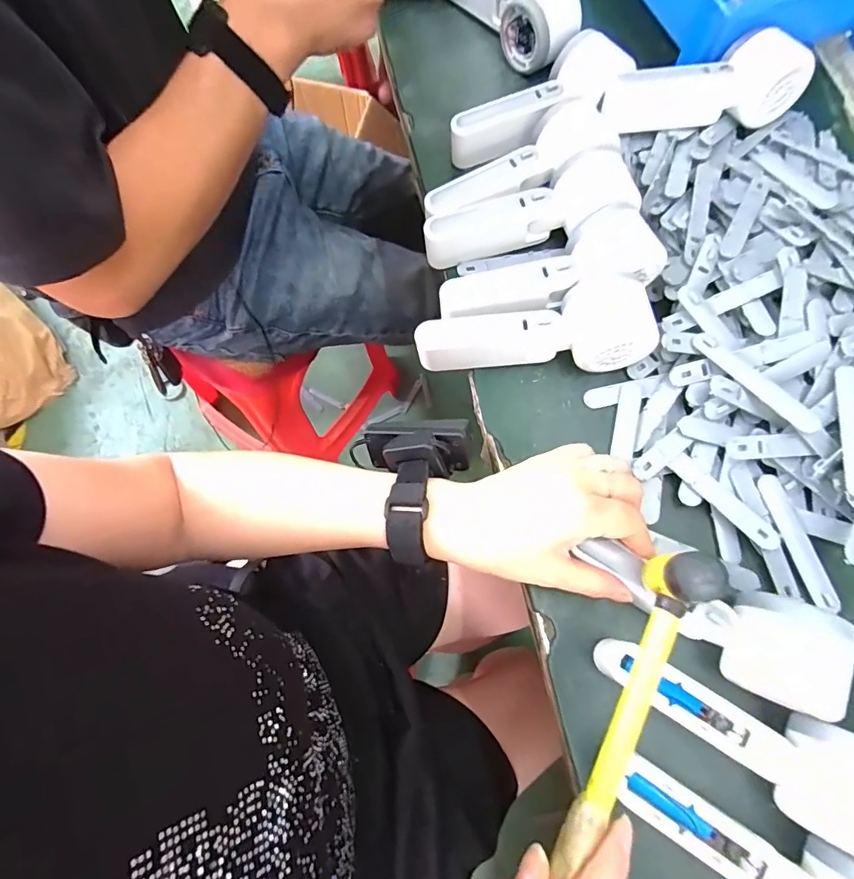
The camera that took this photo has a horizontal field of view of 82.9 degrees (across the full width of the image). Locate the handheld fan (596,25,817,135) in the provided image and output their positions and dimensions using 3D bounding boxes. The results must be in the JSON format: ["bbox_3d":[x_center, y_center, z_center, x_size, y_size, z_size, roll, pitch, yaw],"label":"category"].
[{"bbox_3d":[0.236,-0.301,0.407,0.169,0.041,0.044,-9,72,-3],"label":"handheld fan"}]

